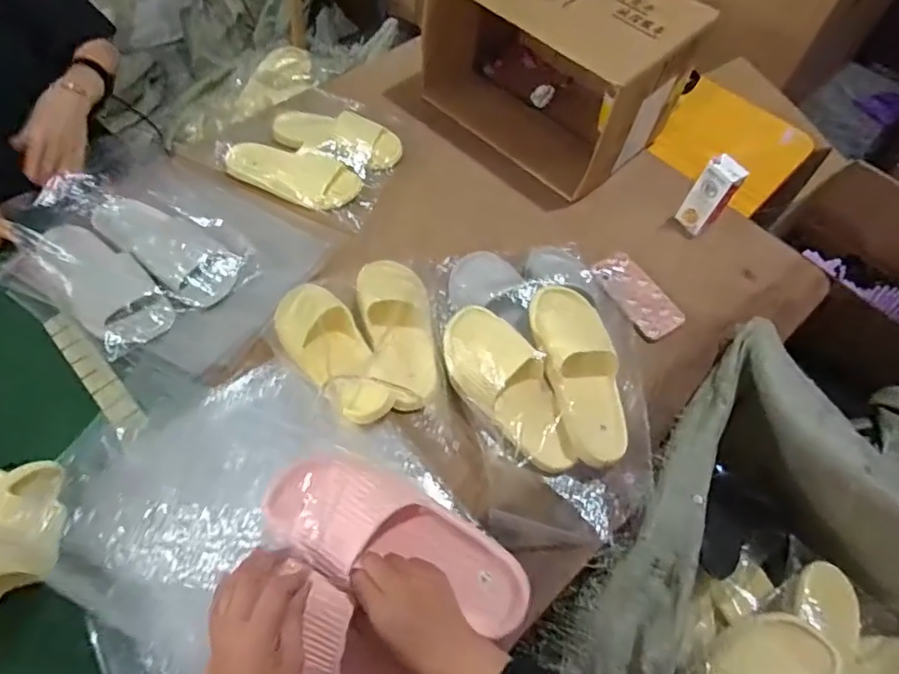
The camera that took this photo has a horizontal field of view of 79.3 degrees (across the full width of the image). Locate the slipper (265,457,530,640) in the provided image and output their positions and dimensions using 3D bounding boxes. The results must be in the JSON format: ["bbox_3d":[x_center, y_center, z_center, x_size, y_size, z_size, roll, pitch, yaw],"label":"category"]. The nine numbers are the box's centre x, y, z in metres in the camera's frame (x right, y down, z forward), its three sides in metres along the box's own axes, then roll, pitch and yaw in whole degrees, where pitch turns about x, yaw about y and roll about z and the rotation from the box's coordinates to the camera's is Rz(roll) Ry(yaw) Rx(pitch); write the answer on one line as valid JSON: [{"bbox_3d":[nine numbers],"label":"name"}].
[{"bbox_3d":[-0.048,0.190,0.503,0.252,0.064,0.094,24,60,0],"label":"slipper"}]

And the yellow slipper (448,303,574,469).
[{"bbox_3d":[0.084,0.069,0.723,0.106,0.087,0.254,-32,84,-21],"label":"yellow slipper"}]

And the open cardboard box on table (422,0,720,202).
[{"bbox_3d":[0.191,-0.493,1.012,0.280,0.303,0.420,-39,69,-23],"label":"open cardboard box on table"}]

